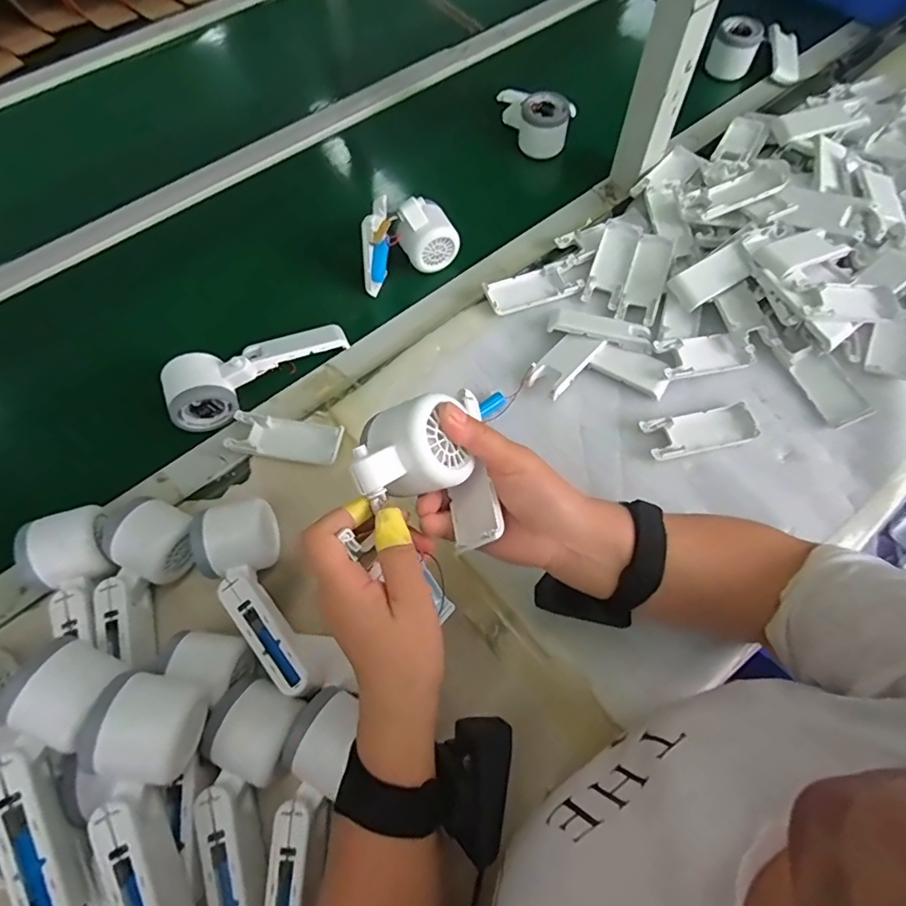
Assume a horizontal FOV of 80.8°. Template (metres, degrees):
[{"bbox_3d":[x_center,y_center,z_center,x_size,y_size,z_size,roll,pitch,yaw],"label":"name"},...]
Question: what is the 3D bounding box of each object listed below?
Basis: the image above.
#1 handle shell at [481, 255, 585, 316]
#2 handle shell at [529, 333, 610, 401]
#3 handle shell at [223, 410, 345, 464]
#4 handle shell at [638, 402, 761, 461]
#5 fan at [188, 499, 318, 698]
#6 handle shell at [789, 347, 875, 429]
[{"bbox_3d":[0.088,-0.180,0.578,0.109,0.014,0.043,-17,66,-7],"label":"handle shell"},{"bbox_3d":[0.115,-0.092,0.536,0.039,0.017,0.079,40,71,18],"label":"handle shell"},{"bbox_3d":[-0.159,-0.013,0.510,0.106,0.017,0.042,6,65,4],"label":"handle shell"},{"bbox_3d":[0.235,-0.020,0.512,0.105,0.022,0.041,-12,65,-5],"label":"handle shell"},{"bbox_3d":[-0.158,0.117,0.427,0.061,0.050,0.165,-21,68,-7],"label":"fan"},{"bbox_3d":[0.369,-0.068,0.520,0.039,0.012,0.083,-20,66,-9],"label":"handle shell"}]

